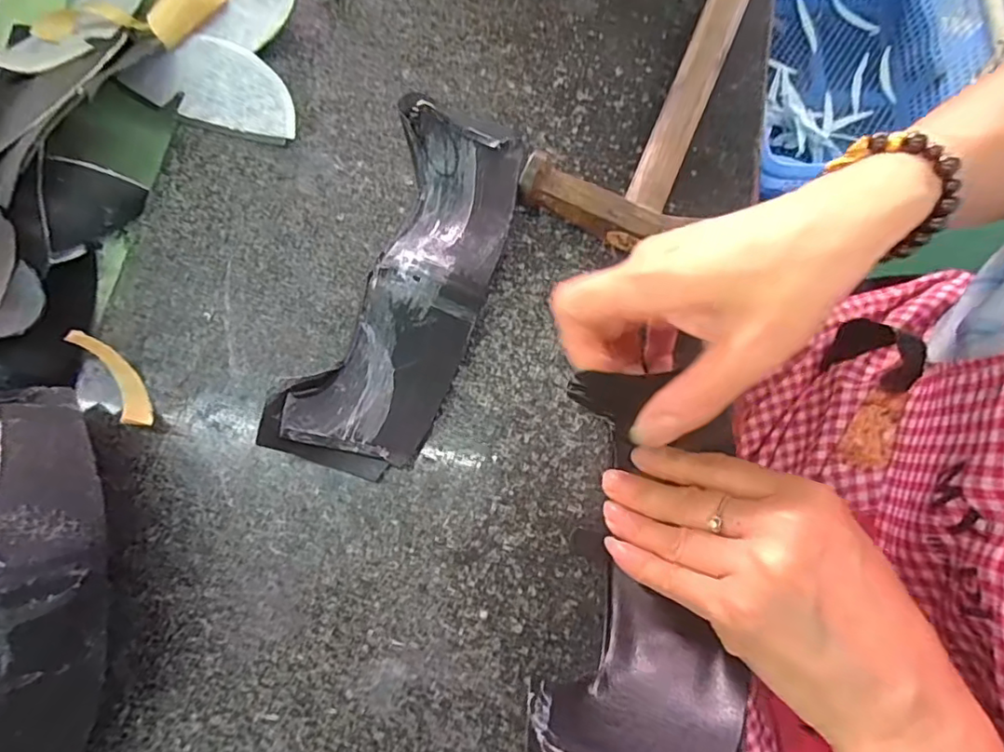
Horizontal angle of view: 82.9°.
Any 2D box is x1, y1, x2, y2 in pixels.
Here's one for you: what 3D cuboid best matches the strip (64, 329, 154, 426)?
[{"bbox_3d":[-0.188,0.003,0.279,0.010,0.028,0.053,-35,79,-9],"label":"strip"}]

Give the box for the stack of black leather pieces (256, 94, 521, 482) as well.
[{"bbox_3d":[-0.046,-0.047,0.295,0.073,0.029,0.198,19,76,3],"label":"stack of black leather pieces"}]

